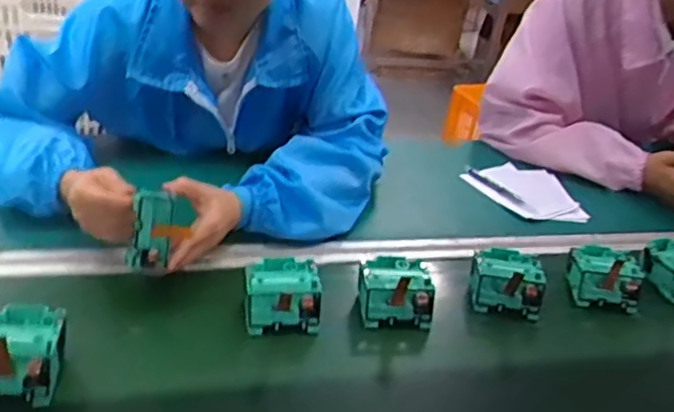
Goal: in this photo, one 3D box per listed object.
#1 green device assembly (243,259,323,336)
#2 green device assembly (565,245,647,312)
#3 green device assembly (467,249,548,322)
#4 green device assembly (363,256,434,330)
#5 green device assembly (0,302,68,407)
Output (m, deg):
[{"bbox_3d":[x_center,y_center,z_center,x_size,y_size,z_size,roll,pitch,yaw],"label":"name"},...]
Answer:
[{"bbox_3d":[-0.055,0.090,0.670,0.077,0.043,0.077,5,29,-5],"label":"green device assembly"},{"bbox_3d":[0.308,0.081,0.763,0.083,0.049,0.071,8,29,0],"label":"green device assembly"},{"bbox_3d":[0.186,0.086,0.730,0.081,0.049,0.075,12,29,8],"label":"green device assembly"},{"bbox_3d":[0.060,0.088,0.694,0.074,0.044,0.076,2,29,-10],"label":"green device assembly"},{"bbox_3d":[-0.274,0.124,0.563,0.077,0.046,0.076,2,29,-10],"label":"green device assembly"}]

